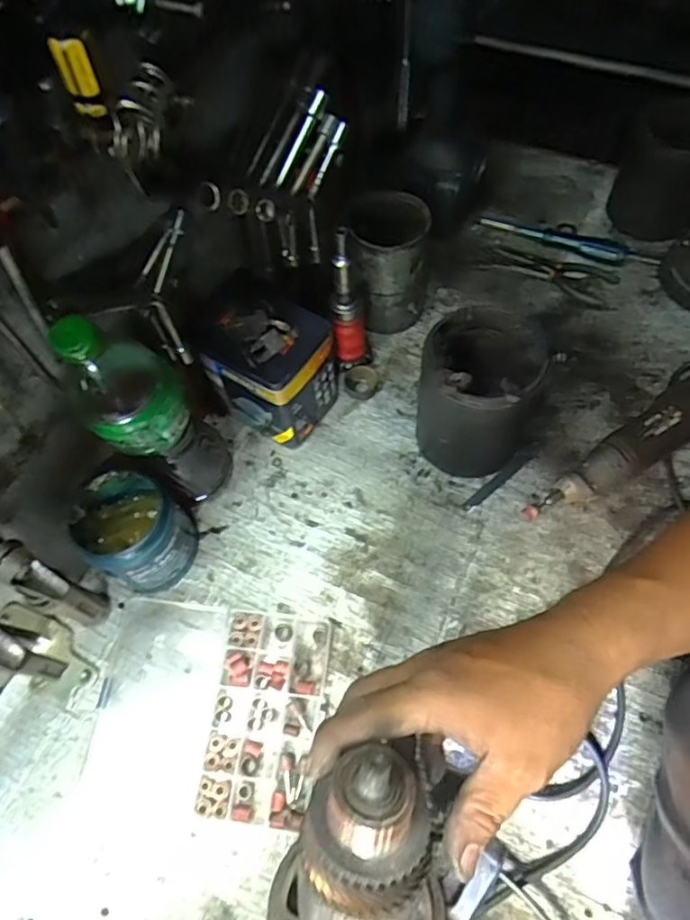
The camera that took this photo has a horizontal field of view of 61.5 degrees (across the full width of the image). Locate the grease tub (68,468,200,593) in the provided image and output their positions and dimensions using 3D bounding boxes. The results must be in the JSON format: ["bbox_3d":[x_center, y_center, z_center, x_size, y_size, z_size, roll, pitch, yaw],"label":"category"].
[{"bbox_3d":[-0.196,0.069,0.546,0.088,0.099,0.084,-1,63,2],"label":"grease tub"}]

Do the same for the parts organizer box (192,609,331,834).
[{"bbox_3d":[-0.068,0.220,0.507,0.092,0.017,0.166,5,63,5],"label":"parts organizer box"}]

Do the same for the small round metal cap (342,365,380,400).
[{"bbox_3d":[0.018,-0.091,0.670,0.039,0.019,0.042,-1,63,2],"label":"small round metal cap"}]

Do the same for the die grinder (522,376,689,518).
[{"bbox_3d":[0.292,-0.013,0.594,0.263,0.047,0.063,-33,66,-14],"label":"die grinder"}]

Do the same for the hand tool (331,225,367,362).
[{"bbox_3d":[0.004,-0.158,0.612,0.033,0.192,0.024,3,63,4],"label":"hand tool"}]

